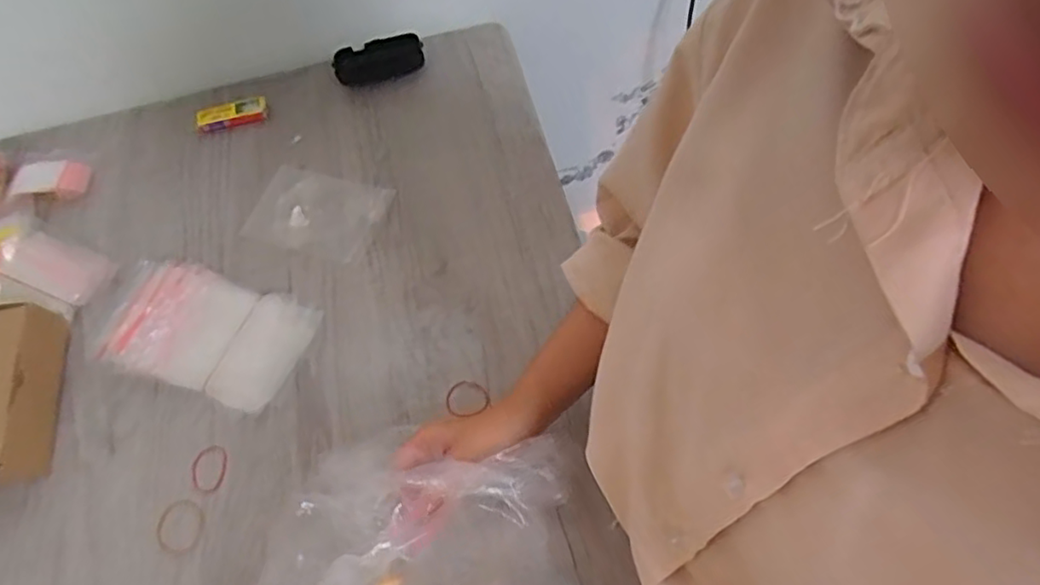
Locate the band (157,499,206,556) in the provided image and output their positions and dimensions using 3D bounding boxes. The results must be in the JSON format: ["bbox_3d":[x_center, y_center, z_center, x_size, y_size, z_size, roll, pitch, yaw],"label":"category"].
[{"bbox_3d":[-0.291,0.201,0.530,0.038,0.004,0.046,-29,62,-10],"label":"band"}]

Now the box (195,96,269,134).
[{"bbox_3d":[-0.346,-0.212,0.747,0.081,0.026,0.024,-20,60,-12],"label":"box"}]

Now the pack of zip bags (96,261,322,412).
[{"bbox_3d":[-0.304,0.038,0.610,0.190,0.029,0.118,18,60,11],"label":"pack of zip bags"}]

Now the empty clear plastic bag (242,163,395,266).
[{"bbox_3d":[-0.230,-0.091,0.693,0.156,0.013,0.102,16,65,18],"label":"empty clear plastic bag"}]

